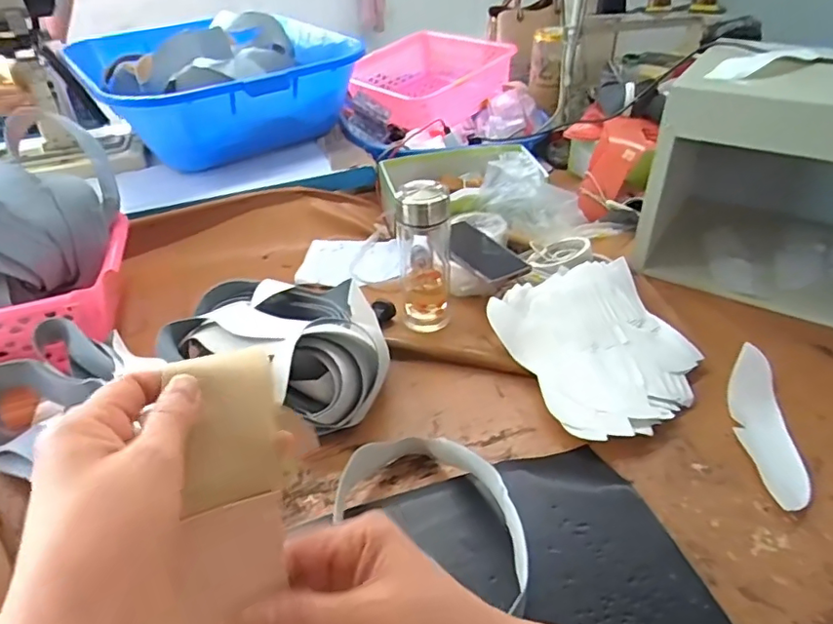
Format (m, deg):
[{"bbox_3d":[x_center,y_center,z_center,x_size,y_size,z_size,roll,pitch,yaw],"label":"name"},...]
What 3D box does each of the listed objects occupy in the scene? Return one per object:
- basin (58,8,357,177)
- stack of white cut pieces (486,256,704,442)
[{"bbox_3d":[-0.404,-0.505,1.193,0.504,0.183,0.536,-23,43,-26],"label":"basin"},{"bbox_3d":[0.231,0.038,0.697,0.218,0.033,0.250,-17,45,-18],"label":"stack of white cut pieces"}]

